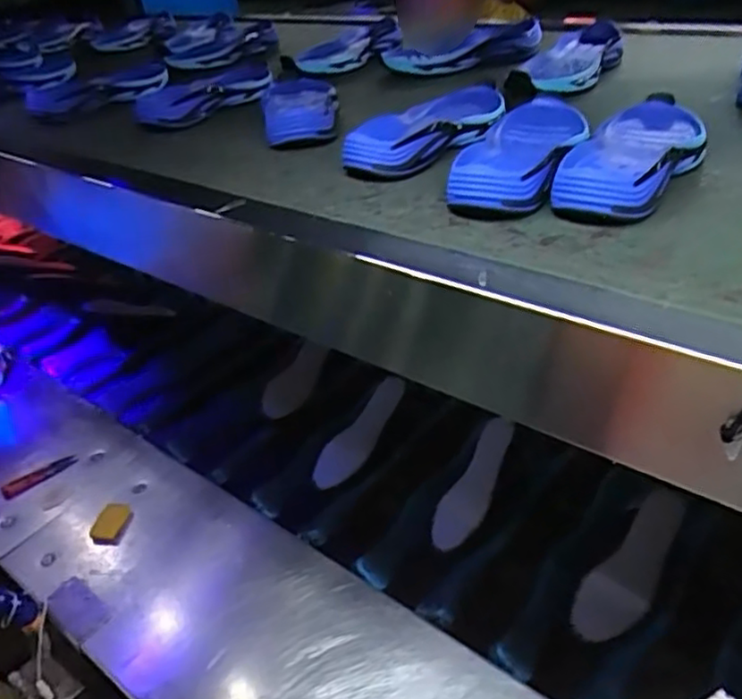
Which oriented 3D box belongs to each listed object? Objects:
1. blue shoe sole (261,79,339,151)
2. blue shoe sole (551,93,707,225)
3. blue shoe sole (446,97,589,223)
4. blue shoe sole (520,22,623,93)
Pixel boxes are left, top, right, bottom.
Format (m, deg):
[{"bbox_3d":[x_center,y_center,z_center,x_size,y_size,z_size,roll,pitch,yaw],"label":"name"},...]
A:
[{"bbox_3d":[-0.082,-0.278,0.775,0.086,0.033,0.214,-4,34,-3],"label":"blue shoe sole"},{"bbox_3d":[0.220,-0.159,0.546,0.086,0.036,0.223,16,38,24],"label":"blue shoe sole"},{"bbox_3d":[0.124,-0.165,0.567,0.089,0.039,0.221,14,38,22],"label":"blue shoe sole"},{"bbox_3d":[0.241,-0.351,0.795,0.081,0.038,0.194,18,39,26],"label":"blue shoe sole"}]

